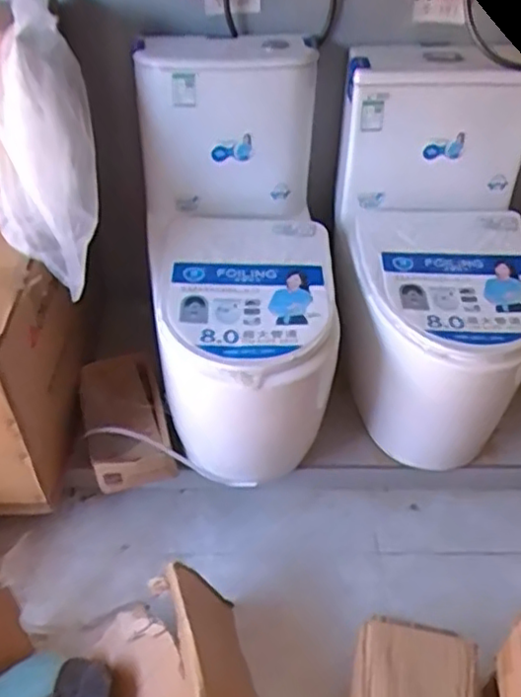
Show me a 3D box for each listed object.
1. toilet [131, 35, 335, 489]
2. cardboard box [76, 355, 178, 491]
[{"bbox_3d":[-0.047,-0.172,1.495,0.390,0.749,0.706,-3,43,-5],"label":"toilet"},{"bbox_3d":[-0.321,0.165,1.575,0.186,0.151,0.306,-12,45,-14],"label":"cardboard box"}]

